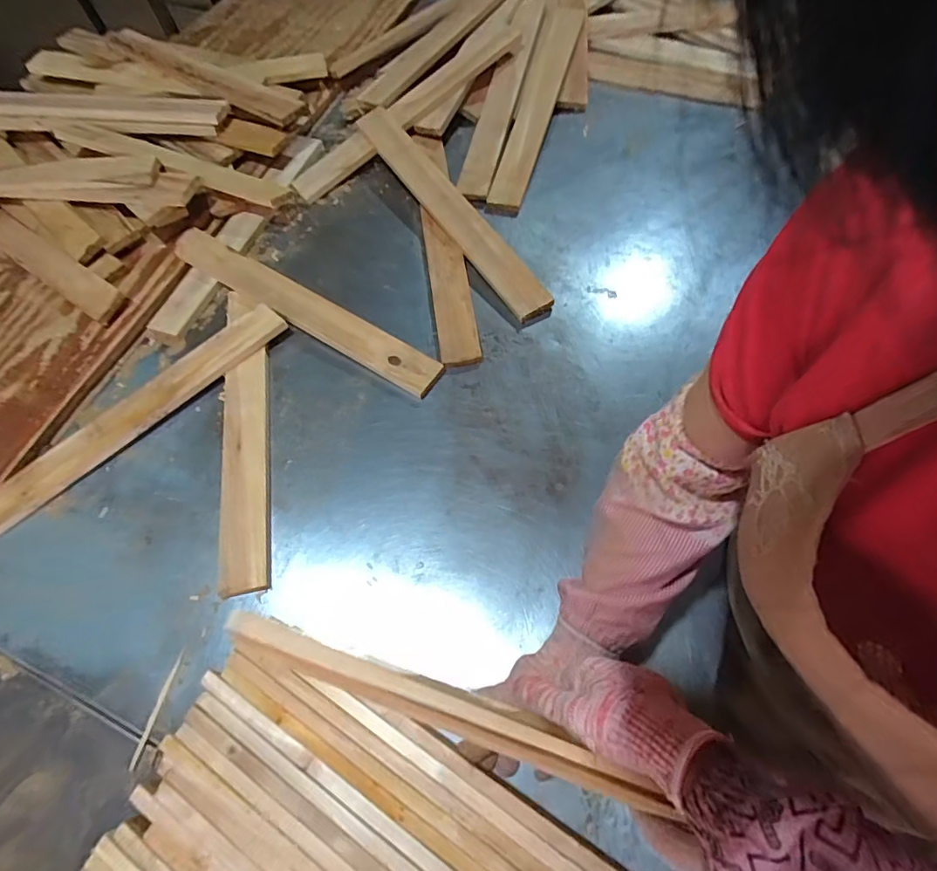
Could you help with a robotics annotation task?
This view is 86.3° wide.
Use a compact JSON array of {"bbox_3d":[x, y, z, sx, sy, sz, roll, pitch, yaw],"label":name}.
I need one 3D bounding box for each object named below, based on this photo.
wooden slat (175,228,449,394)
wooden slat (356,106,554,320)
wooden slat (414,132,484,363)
[{"bbox_3d":[-0.273,-0.210,0.794,0.528,0.019,0.063,31,70,17],"label":"wooden slat"},{"bbox_3d":[-0.039,-0.404,0.862,0.075,0.022,0.525,-30,66,-11],"label":"wooden slat"},{"bbox_3d":[-0.044,-0.343,0.834,0.059,0.017,0.484,-8,64,0],"label":"wooden slat"}]

